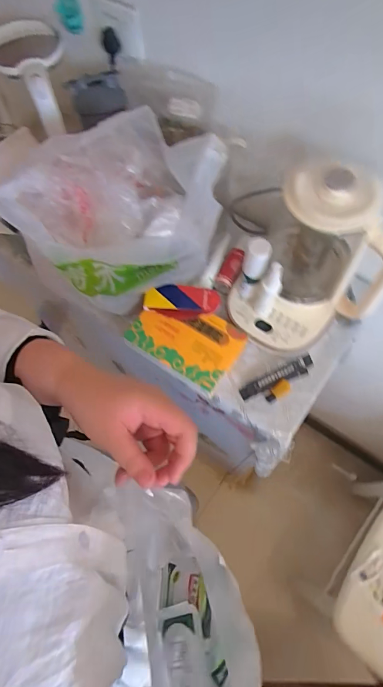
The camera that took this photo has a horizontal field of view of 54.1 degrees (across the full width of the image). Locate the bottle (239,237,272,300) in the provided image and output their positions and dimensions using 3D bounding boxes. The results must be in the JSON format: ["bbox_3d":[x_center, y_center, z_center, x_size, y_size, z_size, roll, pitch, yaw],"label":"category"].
[{"bbox_3d":[0.100,-0.117,0.600,0.037,0.117,0.039,12,68,6],"label":"bottle"}]

